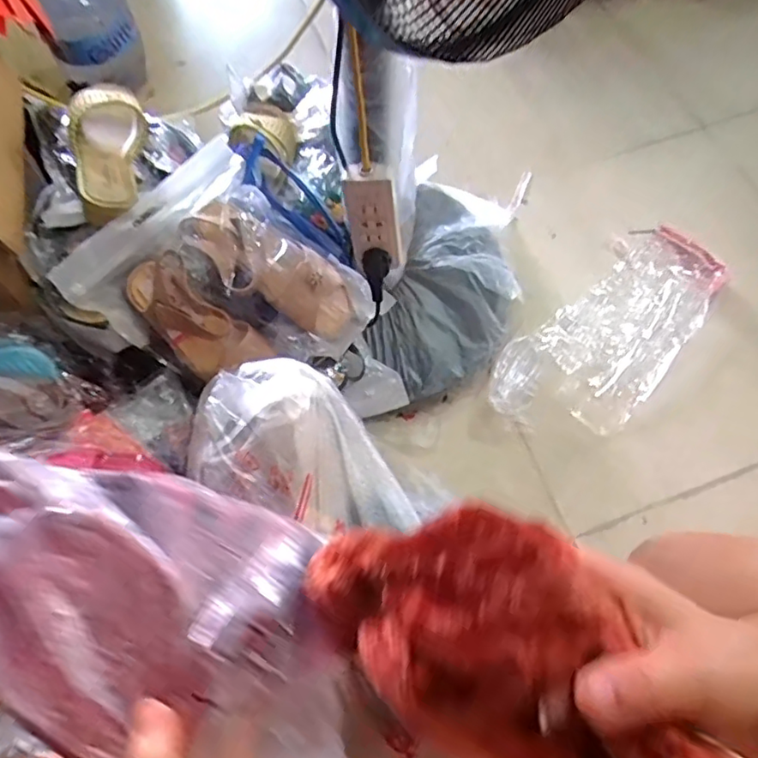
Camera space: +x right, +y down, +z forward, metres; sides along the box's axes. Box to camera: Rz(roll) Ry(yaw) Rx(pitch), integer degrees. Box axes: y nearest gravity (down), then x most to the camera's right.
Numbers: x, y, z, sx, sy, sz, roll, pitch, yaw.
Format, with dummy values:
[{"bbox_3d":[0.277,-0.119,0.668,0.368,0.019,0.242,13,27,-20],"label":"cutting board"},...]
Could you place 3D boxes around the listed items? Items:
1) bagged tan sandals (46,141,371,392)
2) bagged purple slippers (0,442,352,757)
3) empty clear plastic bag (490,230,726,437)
[{"bbox_3d":[-0.192,-0.112,0.795,0.313,0.080,0.282,43,77,-9],"label":"bagged tan sandals"},{"bbox_3d":[-0.141,0.114,0.340,0.279,0.065,0.133,15,66,9],"label":"bagged purple slippers"},{"bbox_3d":[0.369,-0.077,0.949,0.464,0.057,0.195,-41,70,-16],"label":"empty clear plastic bag"}]

